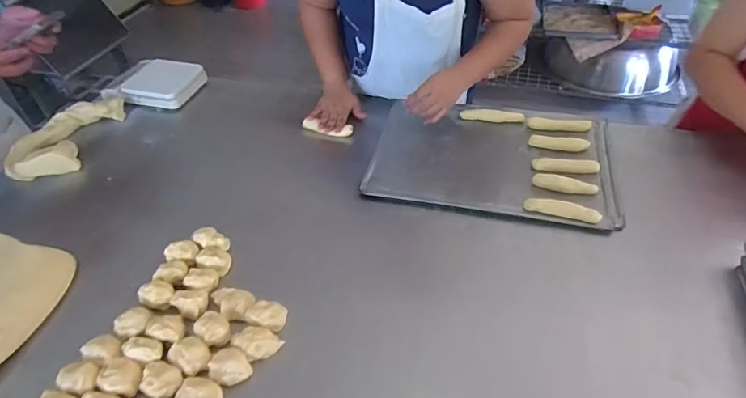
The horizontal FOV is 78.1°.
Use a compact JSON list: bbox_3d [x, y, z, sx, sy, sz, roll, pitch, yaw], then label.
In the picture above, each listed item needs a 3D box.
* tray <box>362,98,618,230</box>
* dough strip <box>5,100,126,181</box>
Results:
[{"bbox_3d":[0.240,-0.088,0.931,0.466,0.027,0.309,7,45,13],"label":"tray"},{"bbox_3d":[-0.675,-0.134,1.016,0.139,0.074,0.265,2,44,8],"label":"dough strip"}]

